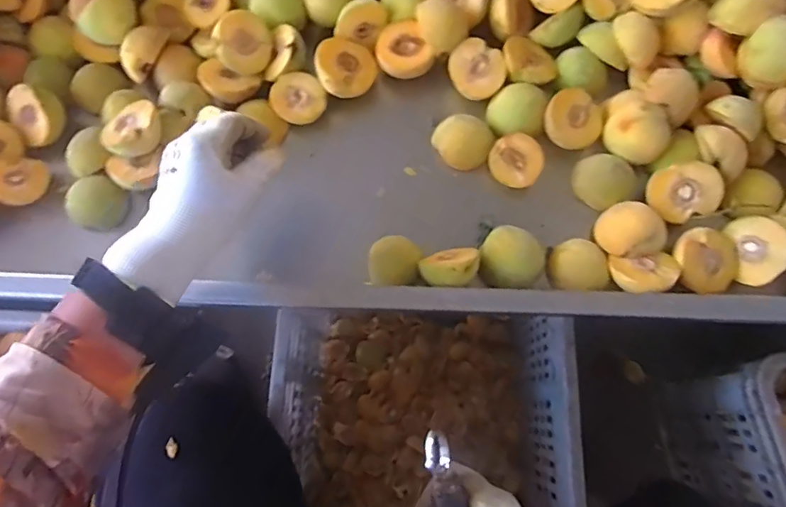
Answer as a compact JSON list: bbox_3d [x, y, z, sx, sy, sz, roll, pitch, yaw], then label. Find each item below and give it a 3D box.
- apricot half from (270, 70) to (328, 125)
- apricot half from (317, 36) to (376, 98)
[{"bbox_3d":[-0.102,-0.167,0.545,0.057,0.026,0.053,0,93,-6],"label":"apricot half"},{"bbox_3d":[-0.055,-0.198,0.549,0.065,0.032,0.066,17,70,-19],"label":"apricot half"}]

